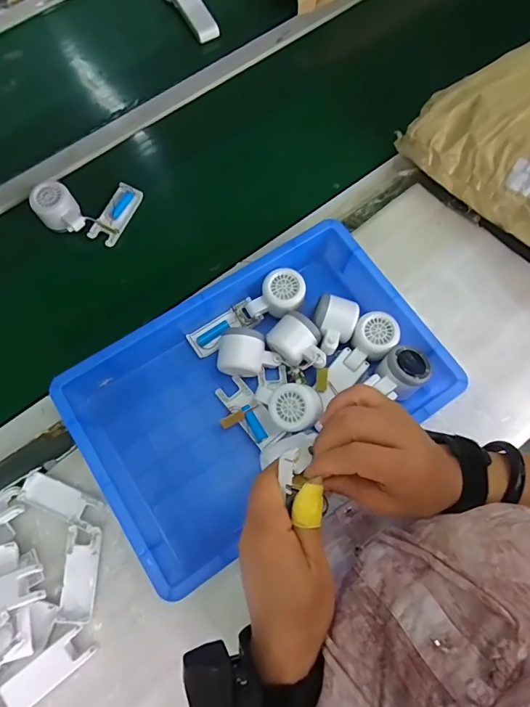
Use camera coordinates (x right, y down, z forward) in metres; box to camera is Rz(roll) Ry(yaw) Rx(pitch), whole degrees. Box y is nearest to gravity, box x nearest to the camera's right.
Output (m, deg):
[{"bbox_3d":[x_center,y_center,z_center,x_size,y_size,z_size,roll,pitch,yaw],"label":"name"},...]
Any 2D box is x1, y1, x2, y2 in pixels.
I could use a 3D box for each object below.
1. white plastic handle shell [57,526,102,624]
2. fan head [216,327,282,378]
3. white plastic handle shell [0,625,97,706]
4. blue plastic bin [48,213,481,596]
[{"bbox_3d":[-0.223,0.265,0.519,0.037,0.017,0.102,2,73,0],"label":"white plastic handle shell"},{"bbox_3d":[-0.021,0.001,0.570,0.079,0.048,0.055,4,73,1],"label":"fan head"},{"bbox_3d":[-0.242,0.355,0.486,0.095,0.018,0.038,-37,77,-11],"label":"white plastic handle shell"},{"bbox_3d":[-0.007,0.045,0.557,0.423,0.084,0.279,-33,76,-10],"label":"blue plastic bin"}]

